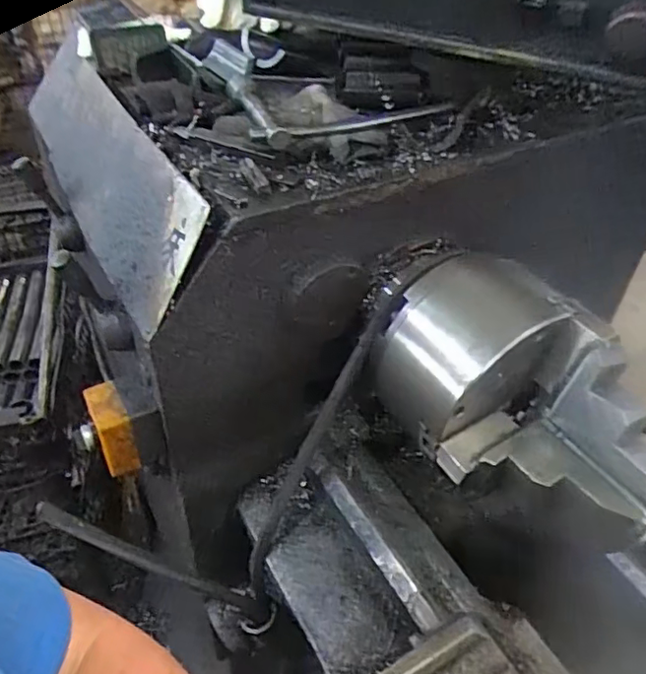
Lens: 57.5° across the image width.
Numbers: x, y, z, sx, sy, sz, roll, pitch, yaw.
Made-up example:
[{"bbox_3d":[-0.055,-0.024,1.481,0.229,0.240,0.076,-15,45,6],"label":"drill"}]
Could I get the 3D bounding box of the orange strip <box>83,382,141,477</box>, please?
[{"bbox_3d":[-0.232,0.100,0.648,0.033,0.065,0.081,-20,46,-23],"label":"orange strip"}]

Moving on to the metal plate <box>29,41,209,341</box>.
[{"bbox_3d":[-0.271,-0.214,0.697,0.014,0.148,0.549,9,30,-42],"label":"metal plate"}]

